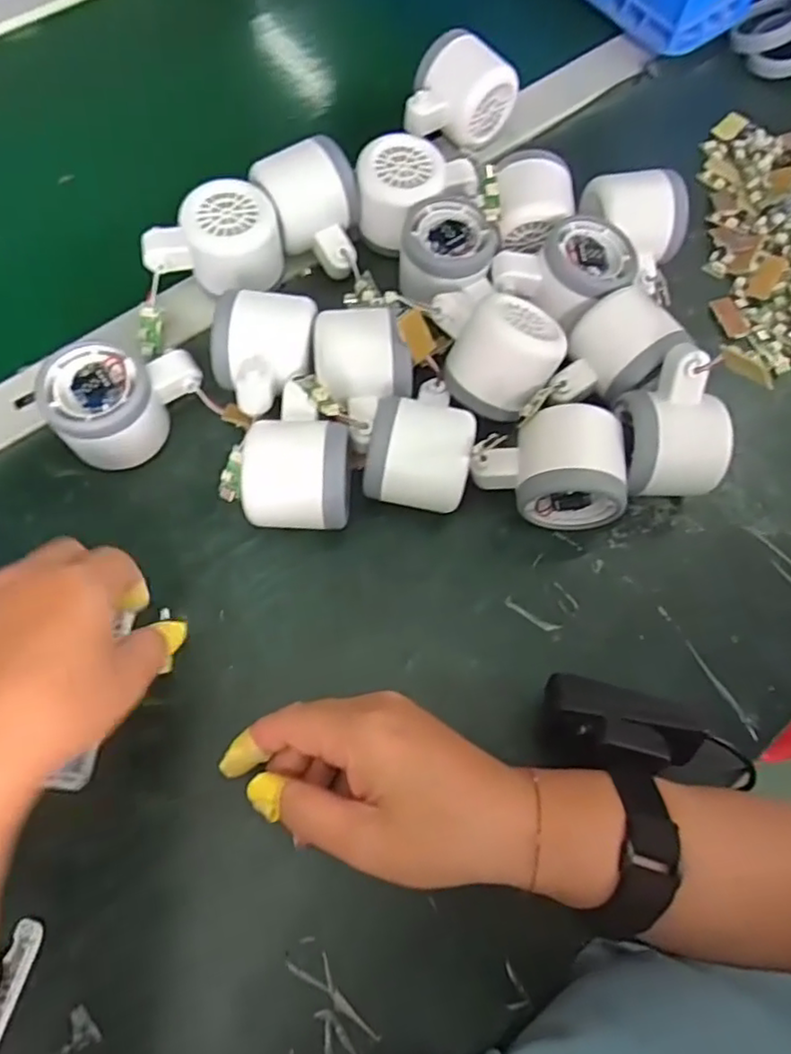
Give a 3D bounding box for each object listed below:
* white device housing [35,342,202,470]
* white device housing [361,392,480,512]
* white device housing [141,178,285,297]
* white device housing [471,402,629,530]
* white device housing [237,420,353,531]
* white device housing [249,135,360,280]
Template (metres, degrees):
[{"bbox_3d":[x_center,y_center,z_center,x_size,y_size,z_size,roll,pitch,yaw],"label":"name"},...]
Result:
[{"bbox_3d":[-0.154,-0.070,0.373,0.081,0.052,0.057,-11,69,-6],"label":"white device housing"},{"bbox_3d":[0.014,-0.038,0.360,0.055,0.055,0.055,13,69,2],"label":"white device housing"},{"bbox_3d":[-0.114,-0.176,0.408,0.082,0.050,0.056,-33,73,-14],"label":"white device housing"},{"bbox_3d":[0.086,-0.033,0.366,0.082,0.053,0.056,5,68,0],"label":"white device housing"},{"bbox_3d":[-0.054,-0.024,0.354,0.058,0.056,0.055,3,69,-2],"label":"white device housing"},{"bbox_3d":[-0.049,-0.204,0.418,0.056,0.051,0.074,-33,73,-13],"label":"white device housing"}]

